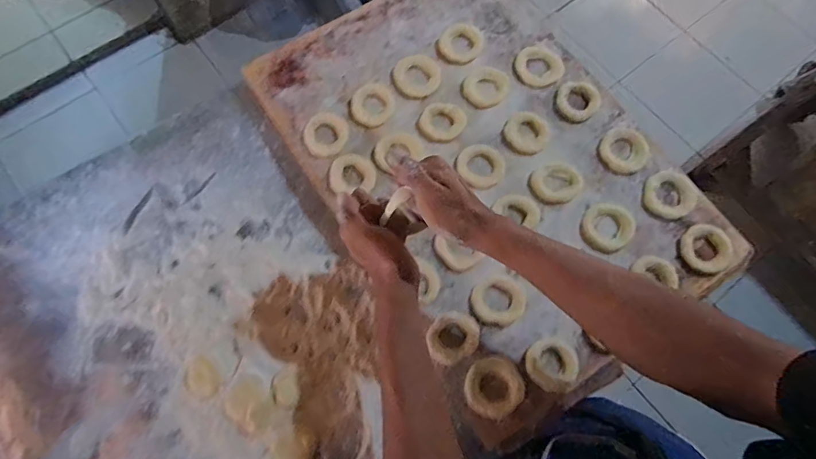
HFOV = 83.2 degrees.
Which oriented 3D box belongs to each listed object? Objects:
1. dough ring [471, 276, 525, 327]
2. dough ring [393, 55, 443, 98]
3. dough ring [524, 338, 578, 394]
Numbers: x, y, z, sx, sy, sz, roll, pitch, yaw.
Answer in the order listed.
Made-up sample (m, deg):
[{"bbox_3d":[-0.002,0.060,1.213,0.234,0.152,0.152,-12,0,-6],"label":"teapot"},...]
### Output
[{"bbox_3d":[0.111,0.086,0.559,0.063,0.008,0.058,0,72,-1],"label":"dough ring"},{"bbox_3d":[0.014,-0.219,0.648,0.064,0.009,0.064,0,72,-1],"label":"dough ring"},{"bbox_3d":[0.168,0.157,0.533,0.057,0.010,0.058,-30,75,-11],"label":"dough ring"}]

